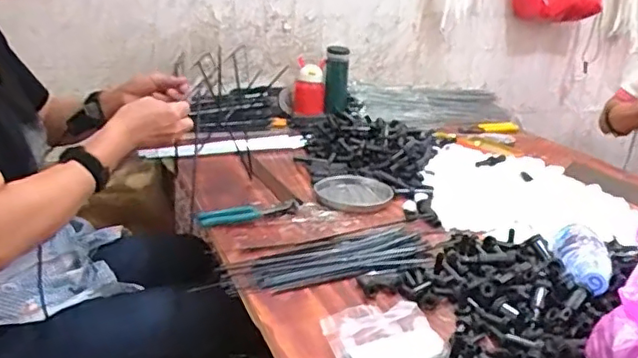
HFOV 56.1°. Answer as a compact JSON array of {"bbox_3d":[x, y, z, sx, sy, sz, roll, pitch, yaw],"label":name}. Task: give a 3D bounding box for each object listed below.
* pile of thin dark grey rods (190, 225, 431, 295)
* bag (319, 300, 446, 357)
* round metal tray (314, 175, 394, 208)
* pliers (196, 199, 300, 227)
[{"bbox_3d":[0.007,0.119,0.837,0.330,0.013,0.122,-7,22,-24],"label":"pile of thin dark grey rods"},{"bbox_3d":[0.068,0.167,0.640,0.118,0.034,0.090,-7,22,-23],"label":"bag"},{"bbox_3d":[0.064,0.023,1.069,0.129,0.017,0.134,2,20,-1],"label":"round metal tray"},{"bbox_3d":[-0.112,0.054,0.982,0.177,0.017,0.050,-7,22,-24],"label":"pliers"}]

